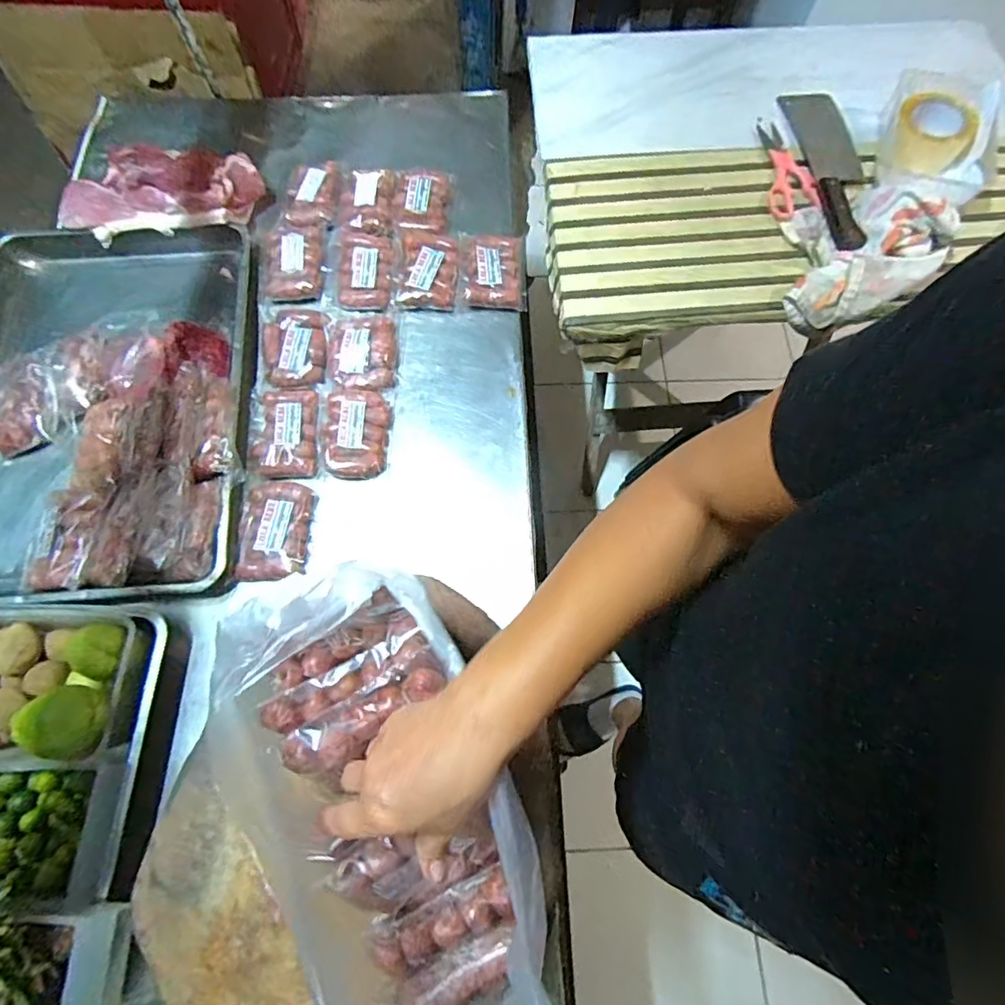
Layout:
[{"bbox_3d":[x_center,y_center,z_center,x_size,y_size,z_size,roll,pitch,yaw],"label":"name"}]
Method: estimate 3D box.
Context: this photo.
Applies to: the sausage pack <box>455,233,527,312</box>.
[{"bbox_3d":[-0.016,-0.377,0.834,0.111,0.030,0.134,3,70,0],"label":"sausage pack"}]

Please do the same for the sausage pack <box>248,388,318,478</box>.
[{"bbox_3d":[-0.313,-0.101,0.743,0.093,0.023,0.135,-5,71,-3],"label":"sausage pack"}]

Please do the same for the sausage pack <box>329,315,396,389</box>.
[{"bbox_3d":[-0.209,-0.229,0.783,0.095,0.025,0.122,-1,70,-2],"label":"sausage pack"}]

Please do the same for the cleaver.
[{"bbox_3d":[0.527,-0.535,0.815,0.102,0.033,0.366,0,70,-2],"label":"cleaver"}]

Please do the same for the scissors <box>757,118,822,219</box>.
[{"bbox_3d":[0.452,-0.533,0.829,0.073,0.018,0.189,0,70,-2],"label":"scissors"}]

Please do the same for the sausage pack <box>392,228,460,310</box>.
[{"bbox_3d":[-0.122,-0.374,0.831,0.100,0.023,0.136,0,70,-2],"label":"sausage pack"}]

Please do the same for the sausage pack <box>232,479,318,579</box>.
[{"bbox_3d":[-0.303,0.032,0.694,0.092,0.026,0.132,0,70,-1],"label":"sausage pack"}]

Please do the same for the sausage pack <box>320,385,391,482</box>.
[{"bbox_3d":[-0.212,-0.101,0.748,0.089,0.027,0.132,2,70,-1],"label":"sausage pack"}]

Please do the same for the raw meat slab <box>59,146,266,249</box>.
[{"bbox_3d":[-0.542,-0.502,0.830,0.293,0.051,0.161,-8,71,-4],"label":"raw meat slab"}]

